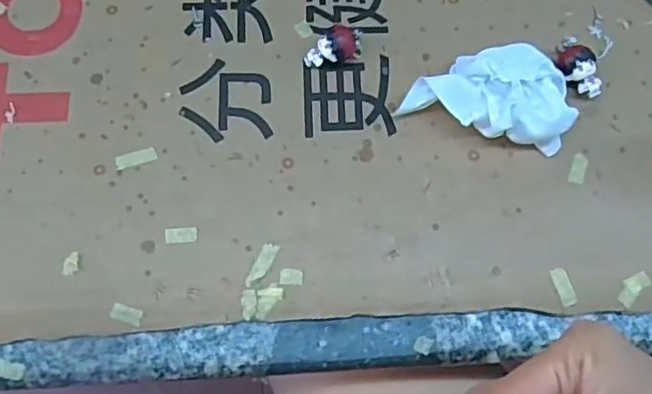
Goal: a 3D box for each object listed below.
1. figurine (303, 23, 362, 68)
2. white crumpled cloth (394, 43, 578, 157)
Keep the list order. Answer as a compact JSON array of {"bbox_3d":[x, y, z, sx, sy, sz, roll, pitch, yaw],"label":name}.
[{"bbox_3d":[0.004,-0.082,0.348,0.031,0.018,0.018,-1,71,-1],"label":"figurine"},{"bbox_3d":[0.086,-0.056,0.332,0.083,0.029,0.050,11,72,3],"label":"white crumpled cloth"}]

